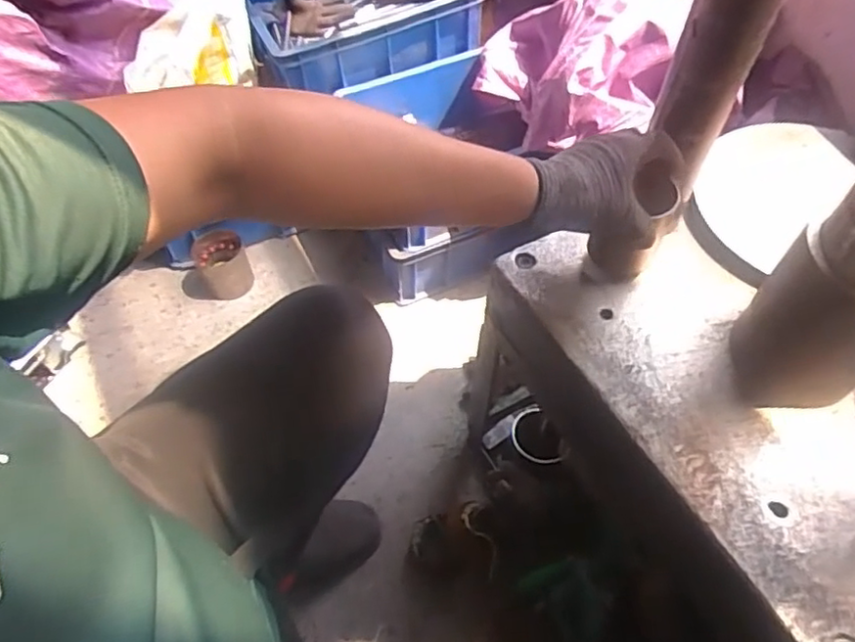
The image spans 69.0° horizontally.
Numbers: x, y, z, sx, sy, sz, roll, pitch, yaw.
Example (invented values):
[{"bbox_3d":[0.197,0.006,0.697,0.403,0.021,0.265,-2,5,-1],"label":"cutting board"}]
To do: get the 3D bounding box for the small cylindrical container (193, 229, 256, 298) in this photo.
[{"bbox_3d":[-0.386,-0.100,1.180,0.097,0.079,0.107,-20,58,-14],"label":"small cylindrical container"}]

